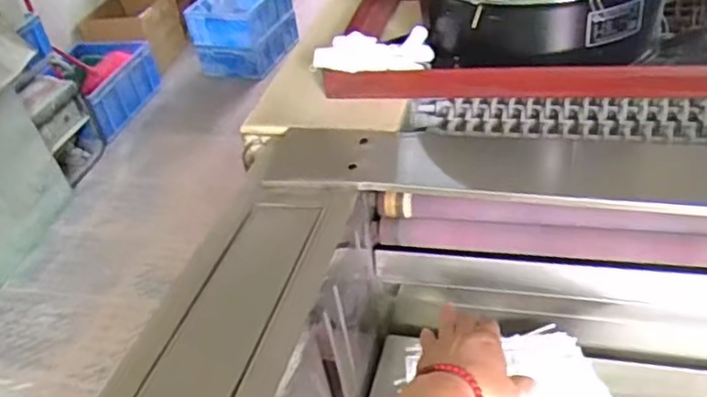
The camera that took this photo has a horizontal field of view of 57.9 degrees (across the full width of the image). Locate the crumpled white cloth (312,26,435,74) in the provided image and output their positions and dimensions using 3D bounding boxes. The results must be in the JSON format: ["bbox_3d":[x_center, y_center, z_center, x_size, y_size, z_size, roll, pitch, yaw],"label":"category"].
[{"bbox_3d":[0.027,-0.184,0.806,0.143,0.031,0.071,-4,39,5],"label":"crumpled white cloth"}]

